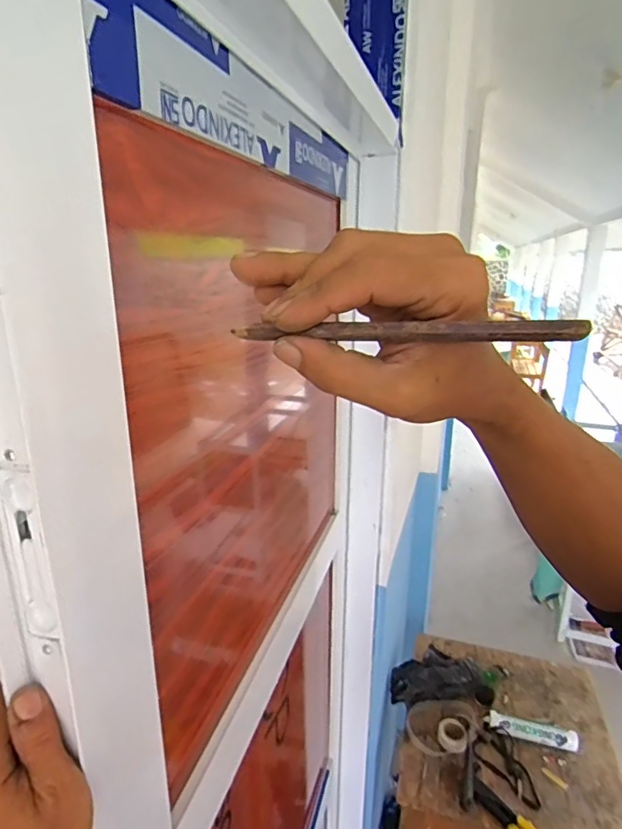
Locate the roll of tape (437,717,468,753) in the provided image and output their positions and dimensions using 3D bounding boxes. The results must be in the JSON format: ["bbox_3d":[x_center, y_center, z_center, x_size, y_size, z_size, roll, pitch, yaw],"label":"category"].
[{"bbox_3d":[0.379,0.859,1.363,0.079,0.044,0.071,7,19,19],"label":"roll of tape"}]

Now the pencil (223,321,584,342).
[{"bbox_3d":[0.038,-0.037,0.231,0.155,0.008,0.004,2,17,18],"label":"pencil"}]

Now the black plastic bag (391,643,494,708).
[{"bbox_3d":[0.381,0.763,1.495,0.286,0.126,0.137,-2,18,-9],"label":"black plastic bag"}]

